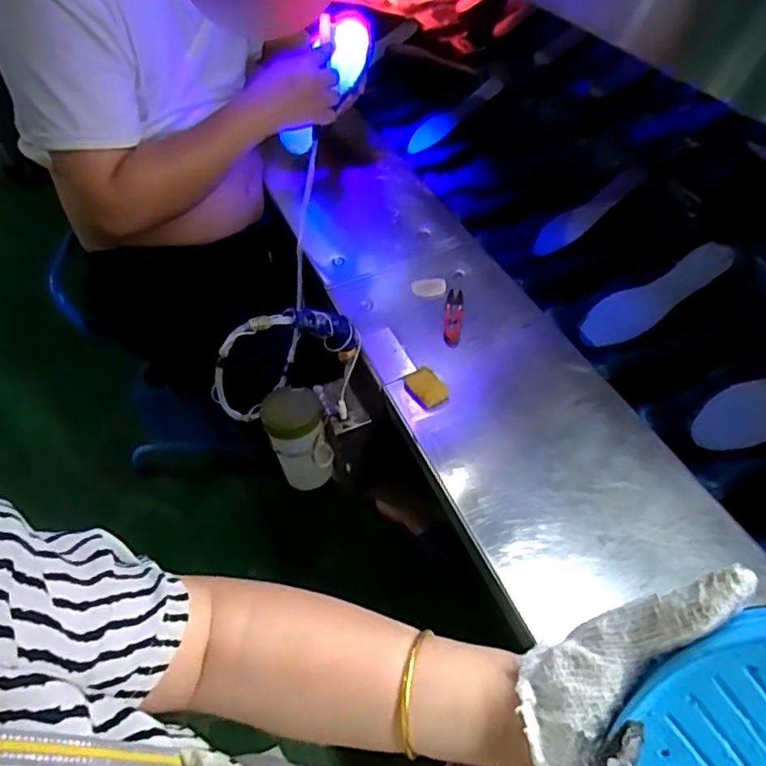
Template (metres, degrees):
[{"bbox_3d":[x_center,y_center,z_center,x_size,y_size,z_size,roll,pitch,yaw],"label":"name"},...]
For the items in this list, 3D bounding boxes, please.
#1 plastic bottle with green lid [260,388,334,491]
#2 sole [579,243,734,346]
[{"bbox_3d":[-0.112,0.080,0.798,0.074,0.131,0.082,-13,51,-11],"label":"plastic bottle with green lid"},{"bbox_3d":[0.362,-0.117,0.791,0.208,0.016,0.067,-32,52,8],"label":"sole"}]

